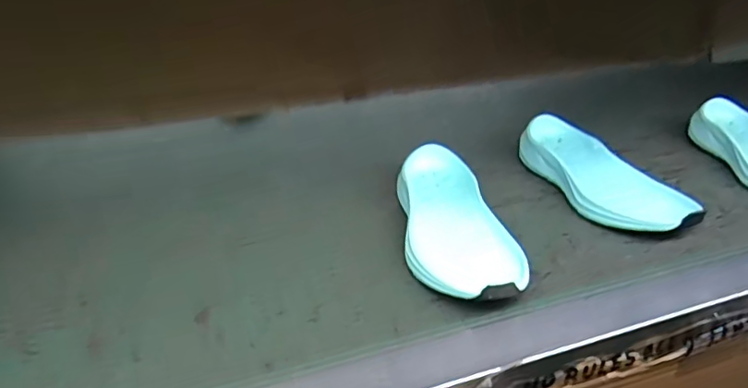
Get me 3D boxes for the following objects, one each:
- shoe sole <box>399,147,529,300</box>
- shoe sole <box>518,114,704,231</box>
[{"bbox_3d":[0.065,0.024,0.445,0.084,0.038,0.196,-4,32,-7],"label":"shoe sole"},{"bbox_3d":[0.216,-0.015,0.510,0.083,0.040,0.195,-19,36,-27],"label":"shoe sole"}]

